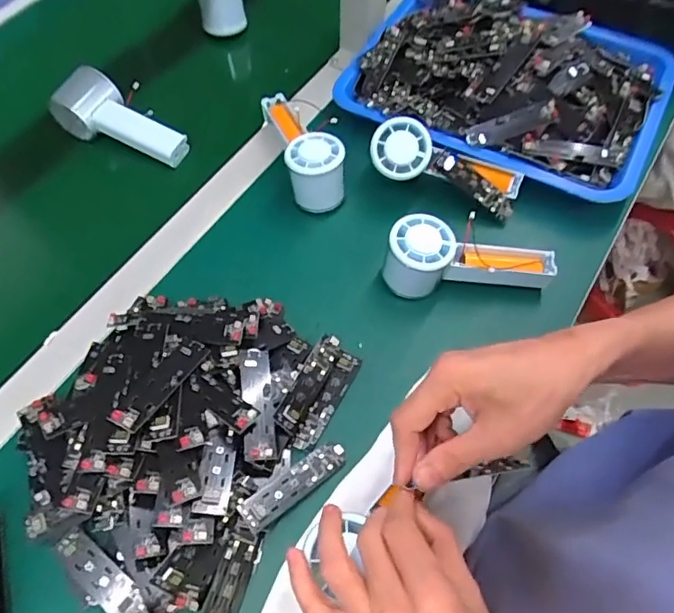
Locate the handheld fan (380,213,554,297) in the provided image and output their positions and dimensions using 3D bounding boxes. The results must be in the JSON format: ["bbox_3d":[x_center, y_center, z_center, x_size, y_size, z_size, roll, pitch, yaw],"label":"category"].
[{"bbox_3d":[0.116,-0.037,0.476,0.148,0.057,0.051,7,61,-10],"label":"handheld fan"}]

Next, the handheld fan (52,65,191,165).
[{"bbox_3d":[-0.228,-0.199,0.573,0.143,0.051,0.050,26,64,-2],"label":"handheld fan"}]

